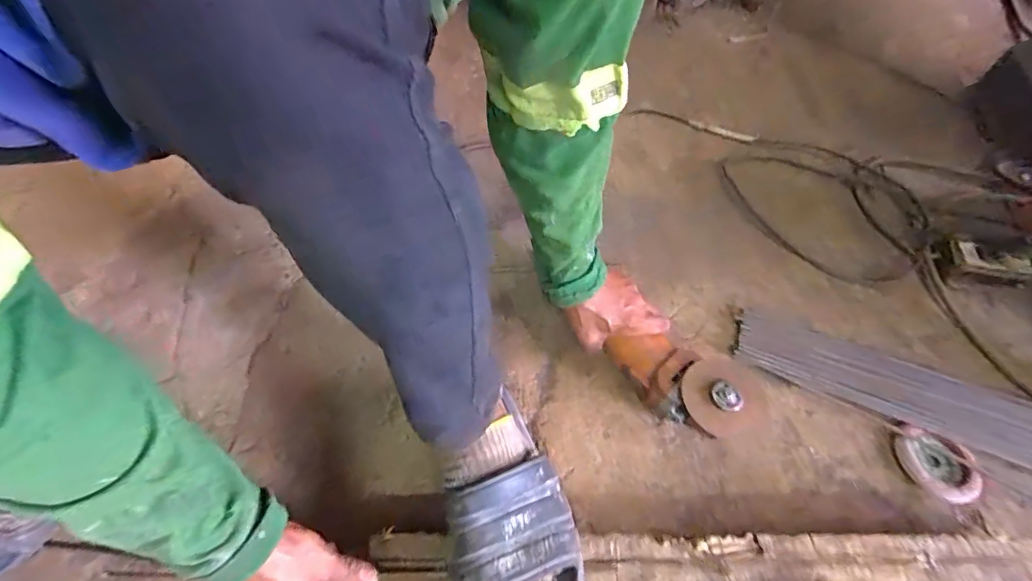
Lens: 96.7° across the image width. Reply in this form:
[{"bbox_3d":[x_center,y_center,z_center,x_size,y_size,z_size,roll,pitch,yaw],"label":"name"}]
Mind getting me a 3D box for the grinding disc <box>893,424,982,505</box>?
[{"bbox_3d":[0.465,0.191,0.507,0.078,0.011,0.070,21,61,12],"label":"grinding disc"}]

